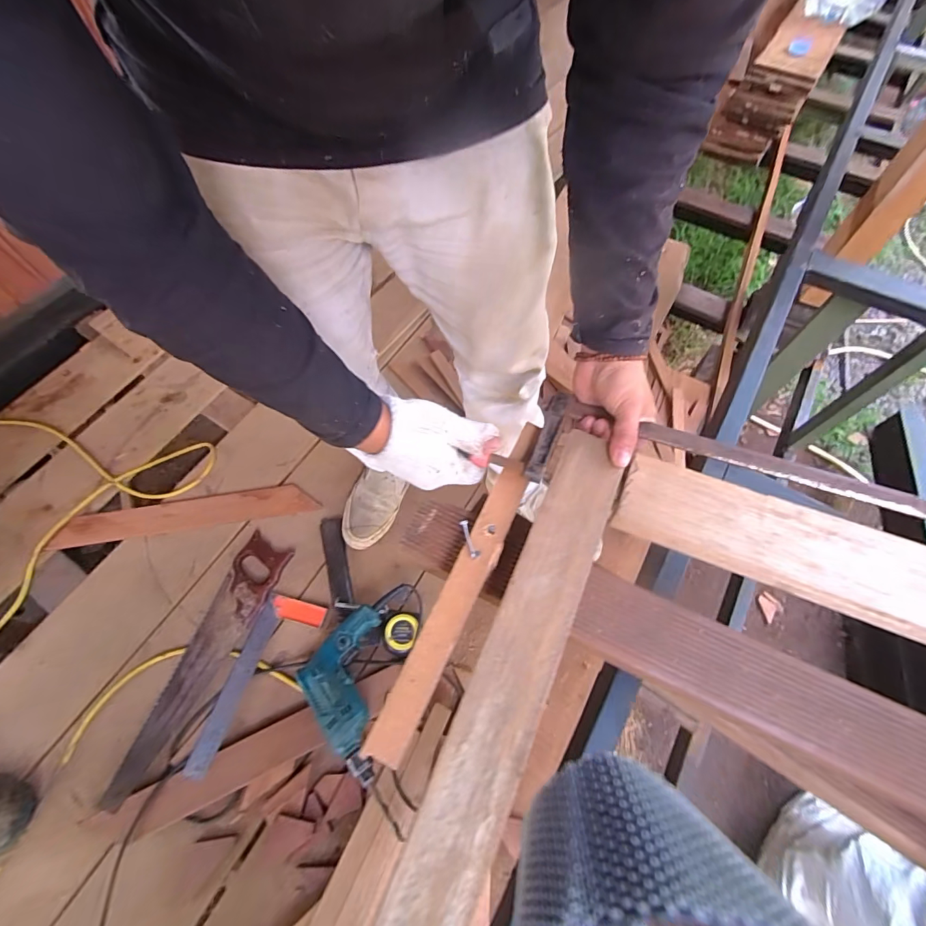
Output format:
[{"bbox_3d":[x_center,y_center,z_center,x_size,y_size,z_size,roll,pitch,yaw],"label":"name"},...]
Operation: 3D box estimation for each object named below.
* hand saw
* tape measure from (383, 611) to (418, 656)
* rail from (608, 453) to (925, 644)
[{"bbox_3d":[-0.481,0.362,0.790,0.104,0.023,0.462,17,64,10],"label":"hand saw"},{"bbox_3d":[-0.118,0.318,0.795,0.071,0.042,0.079,5,62,4],"label":"tape measure"},{"bbox_3d":[0.327,0.087,0.370,0.374,0.031,0.075,19,67,15],"label":"rail"}]

